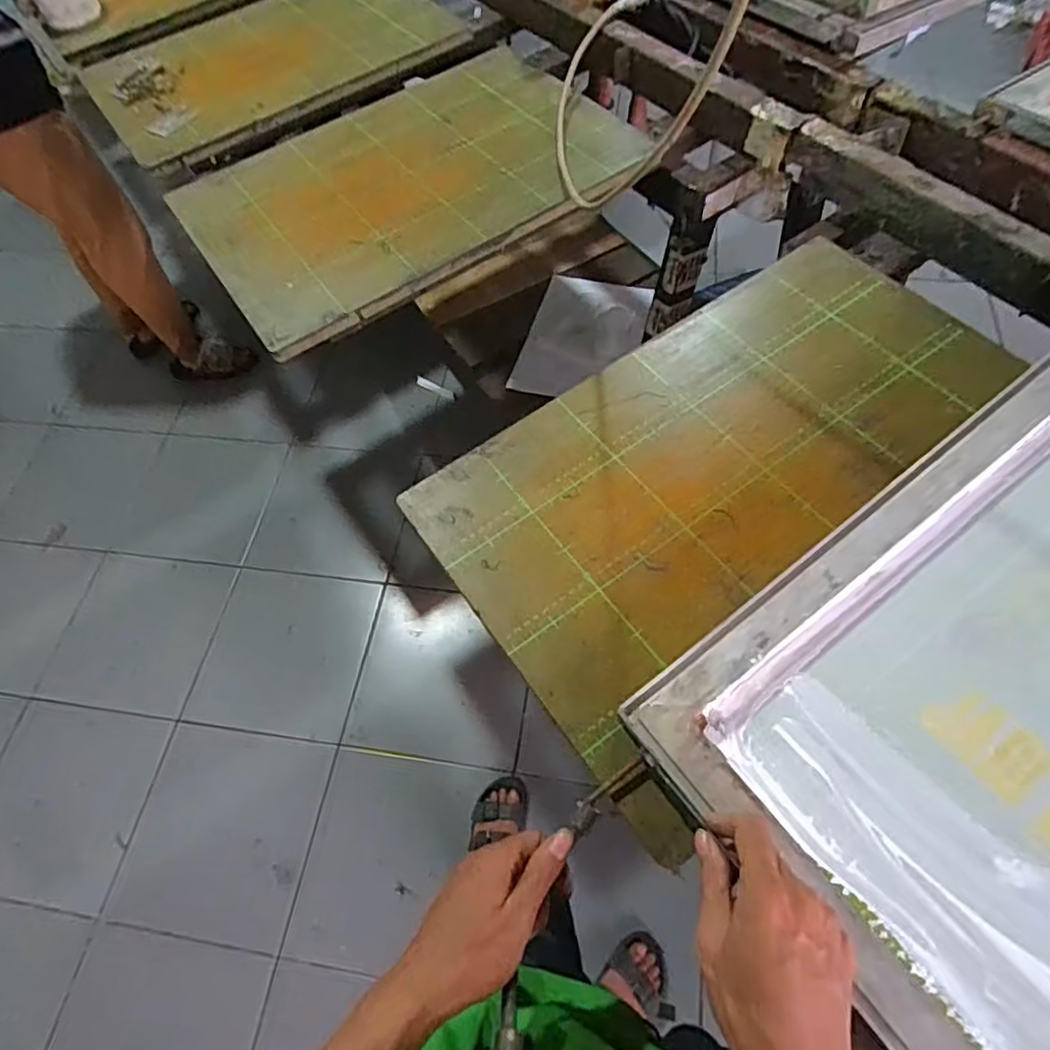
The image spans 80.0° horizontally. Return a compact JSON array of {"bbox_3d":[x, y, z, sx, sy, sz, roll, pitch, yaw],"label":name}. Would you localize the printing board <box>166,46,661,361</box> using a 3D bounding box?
[{"bbox_3d":[-0.178,-0.518,0.907,0.601,0.035,0.450,-33,60,-16],"label":"printing board"}]

